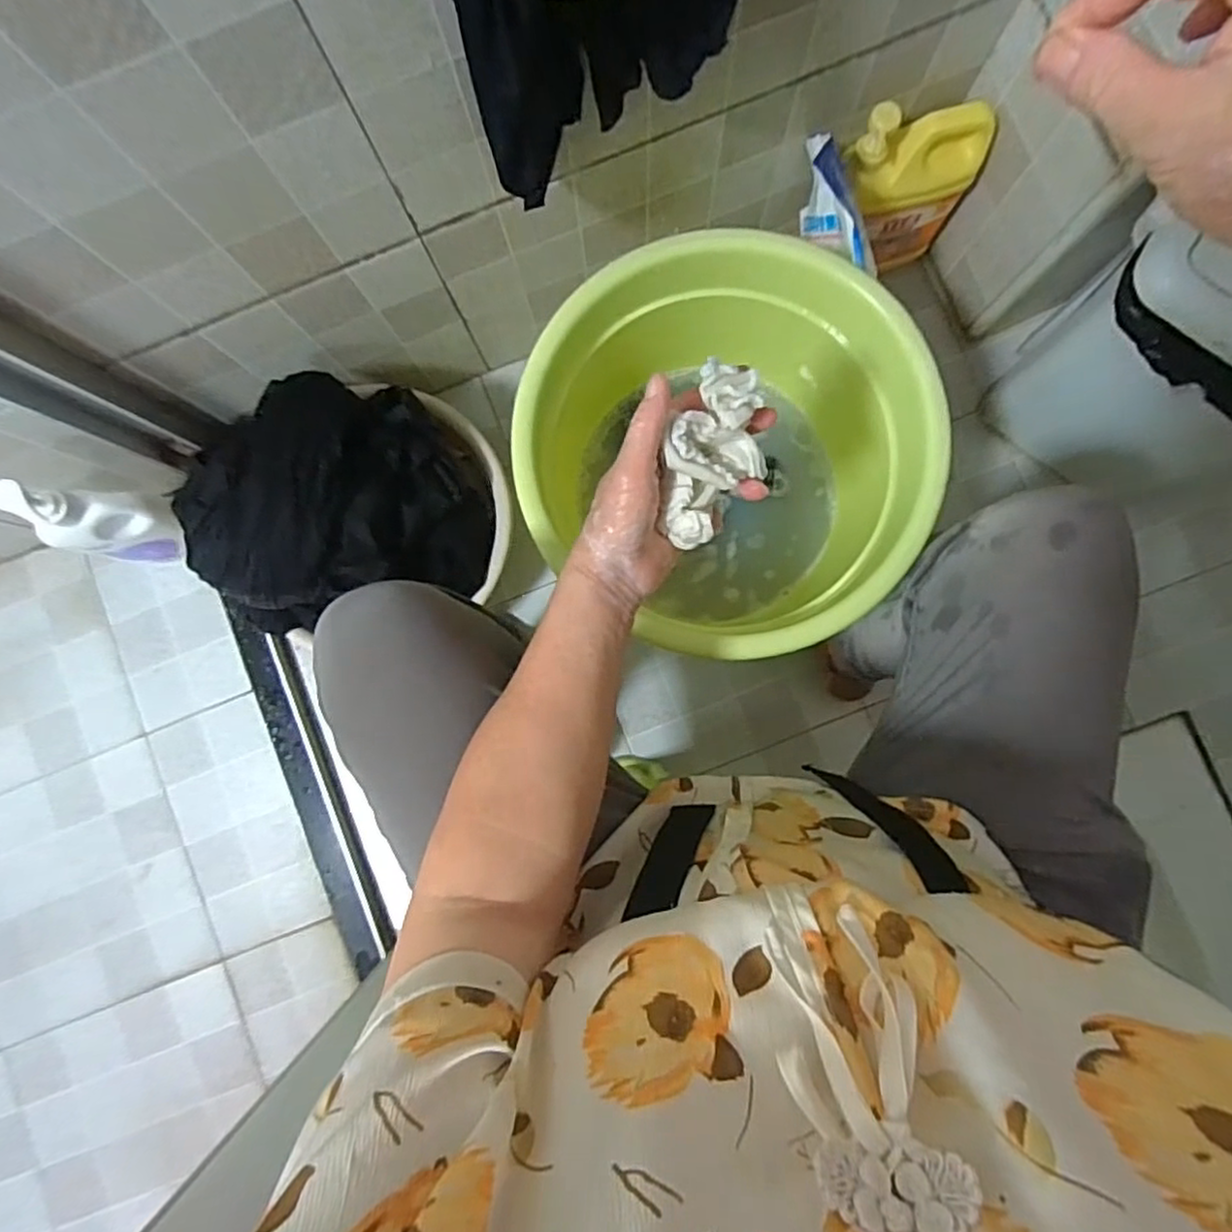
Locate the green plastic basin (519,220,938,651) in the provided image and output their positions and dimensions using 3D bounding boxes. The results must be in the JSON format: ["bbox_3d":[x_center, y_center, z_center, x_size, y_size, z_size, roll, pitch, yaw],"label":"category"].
[{"bbox_3d":[0.099,-0.148,0.656,0.364,0.227,0.356,-30,85,0],"label":"green plastic basin"}]

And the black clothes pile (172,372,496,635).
[{"bbox_3d":[-0.283,-0.115,0.704,0.274,0.160,0.246,-13,85,2],"label":"black clothes pile"}]

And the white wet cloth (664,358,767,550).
[{"bbox_3d":[0.061,-0.094,0.410,0.055,0.039,0.101,23,85,4],"label":"white wet cloth"}]

